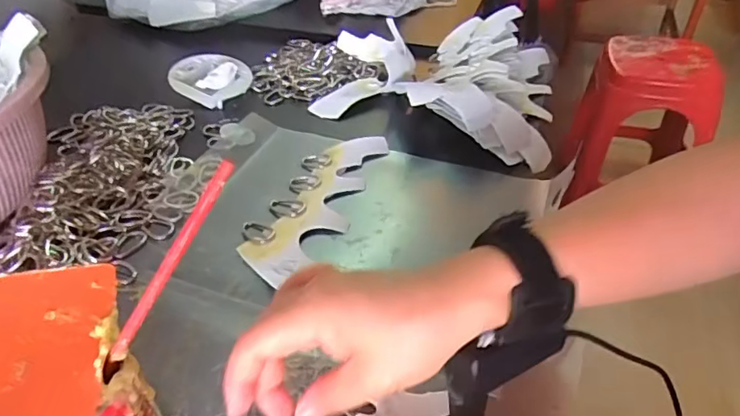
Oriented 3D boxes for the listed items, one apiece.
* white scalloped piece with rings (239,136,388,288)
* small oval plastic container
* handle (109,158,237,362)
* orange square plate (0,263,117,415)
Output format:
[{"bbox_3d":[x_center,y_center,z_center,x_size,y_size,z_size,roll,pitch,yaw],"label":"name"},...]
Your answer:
[{"bbox_3d":[-0.047,-0.009,0.455,0.069,0.009,0.190,15,43,17],"label":"white scalloped piece with rings"},{"bbox_3d":[-0.179,-0.146,0.596,0.078,0.028,0.076,10,42,11],"label":"small oval plastic container"},{"bbox_3d":[-0.091,0.026,0.245,0.005,0.115,0.005,19,22,-44],"label":"handle"},{"bbox_3d":[-0.168,0.071,0.259,0.078,0.008,0.101,-9,45,-12],"label":"orange square plate"}]

